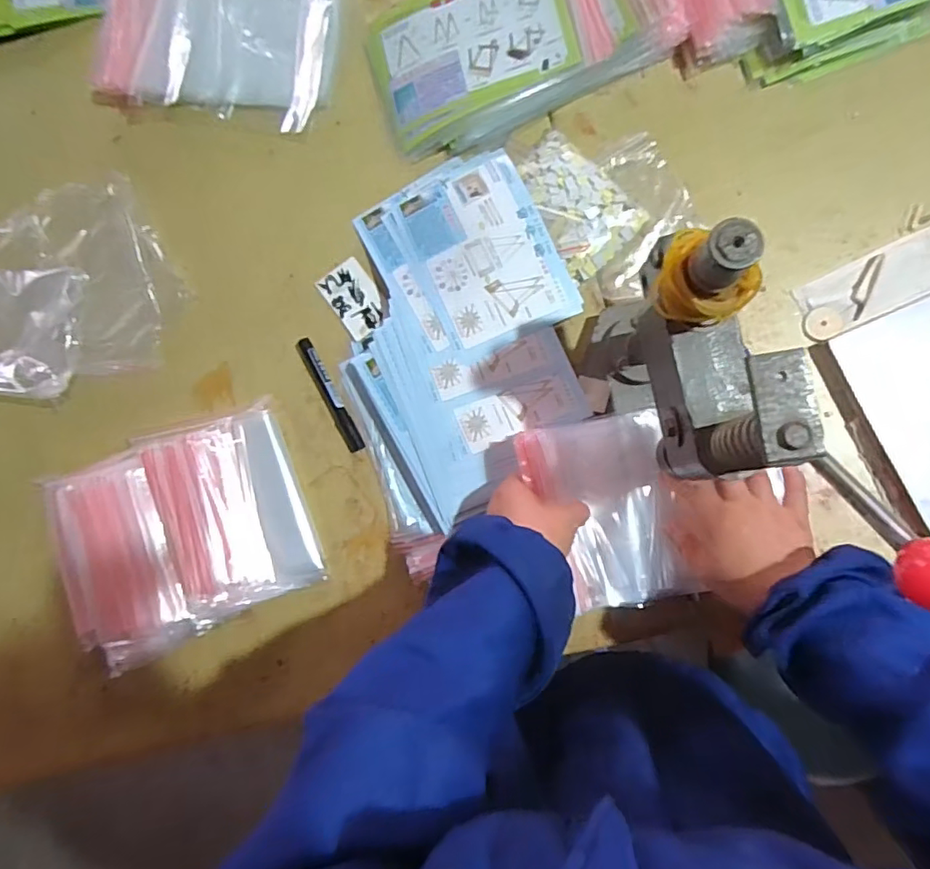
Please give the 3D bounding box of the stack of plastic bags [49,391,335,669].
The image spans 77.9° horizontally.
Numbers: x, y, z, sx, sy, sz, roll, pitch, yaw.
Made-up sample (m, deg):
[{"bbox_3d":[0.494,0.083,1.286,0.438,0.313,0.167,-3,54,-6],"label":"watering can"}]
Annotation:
[{"bbox_3d":[-0.307,0.108,0.608,0.268,0.053,0.216,-20,85,4],"label":"stack of plastic bags"}]

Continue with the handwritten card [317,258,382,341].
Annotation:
[{"bbox_3d":[-0.122,-0.151,0.640,0.052,0.007,0.084,-36,84,3],"label":"handwritten card"}]

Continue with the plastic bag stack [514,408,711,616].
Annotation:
[{"bbox_3d":[0.129,0.071,0.529,0.130,0.053,0.171,-11,86,5],"label":"plastic bag stack"}]

